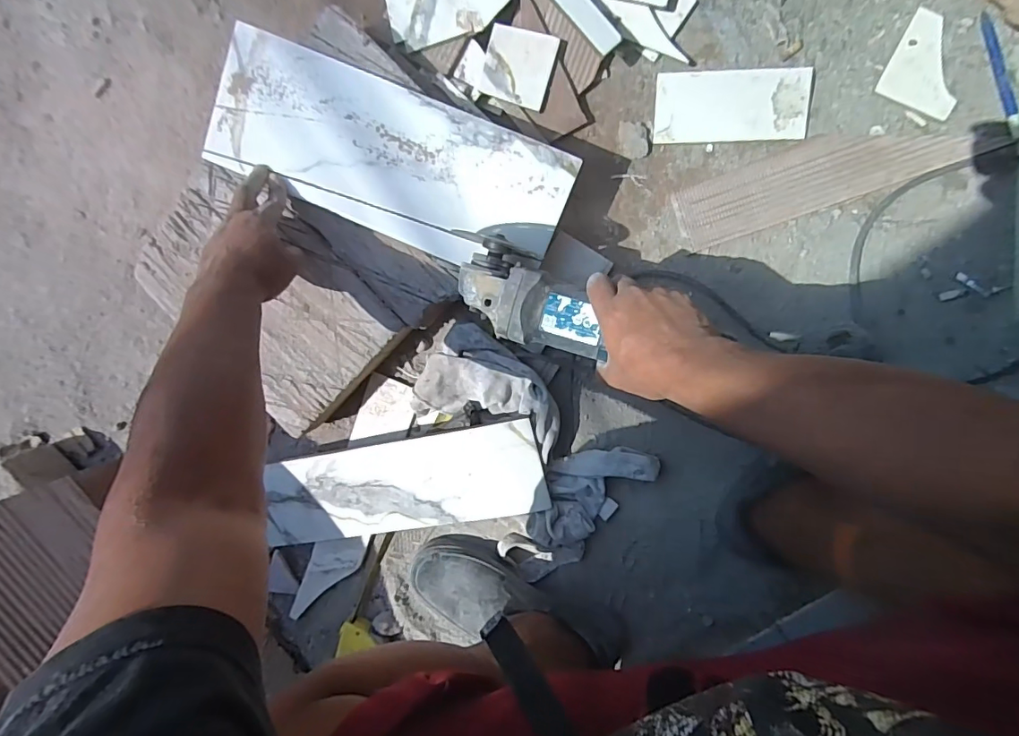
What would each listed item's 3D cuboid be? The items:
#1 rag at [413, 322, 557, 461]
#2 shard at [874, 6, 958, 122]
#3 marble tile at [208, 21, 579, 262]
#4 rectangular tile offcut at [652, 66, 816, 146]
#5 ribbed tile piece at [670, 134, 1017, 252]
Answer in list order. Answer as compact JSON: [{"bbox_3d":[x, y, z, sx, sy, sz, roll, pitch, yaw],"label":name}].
[{"bbox_3d":[-0.022,0.028,0.605,0.187,0.053,0.123,25,99,4],"label":"rag"},{"bbox_3d":[0.450,-0.322,0.532,0.078,0.008,0.086,24,99,4],"label":"shard"},{"bbox_3d":[-0.132,-0.227,0.544,0.389,0.017,0.153,19,99,2],"label":"marble tile"},{"bbox_3d":[0.250,-0.296,0.565,0.164,0.010,0.074,1,97,7],"label":"rectangular tile offcut"},{"bbox_3d":[0.352,-0.218,0.555,0.320,0.012,0.074,-18,94,9],"label":"ribbed tile piece"}]

